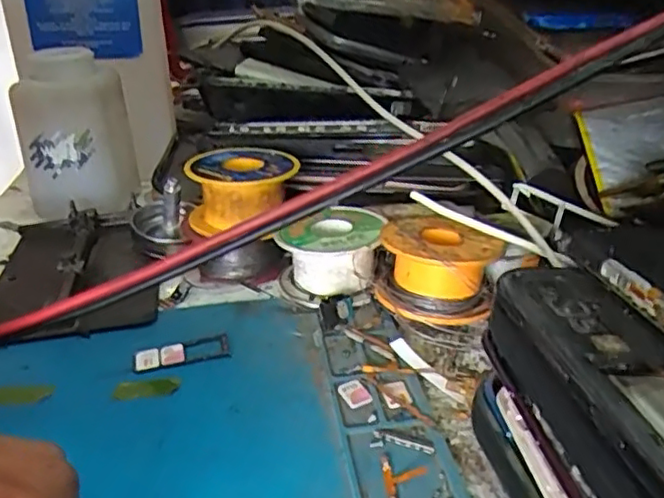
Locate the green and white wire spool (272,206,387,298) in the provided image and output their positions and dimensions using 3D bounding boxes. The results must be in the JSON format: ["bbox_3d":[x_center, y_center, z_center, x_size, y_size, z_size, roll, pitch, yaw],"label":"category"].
[{"bbox_3d":[0.001,0.002,0.301,0.045,0.031,0.047,3,27,13],"label":"green and white wire spool"}]

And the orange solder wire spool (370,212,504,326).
[{"bbox_3d":[0.046,0.010,0.279,0.050,0.032,0.049,-2,26,1],"label":"orange solder wire spool"}]

